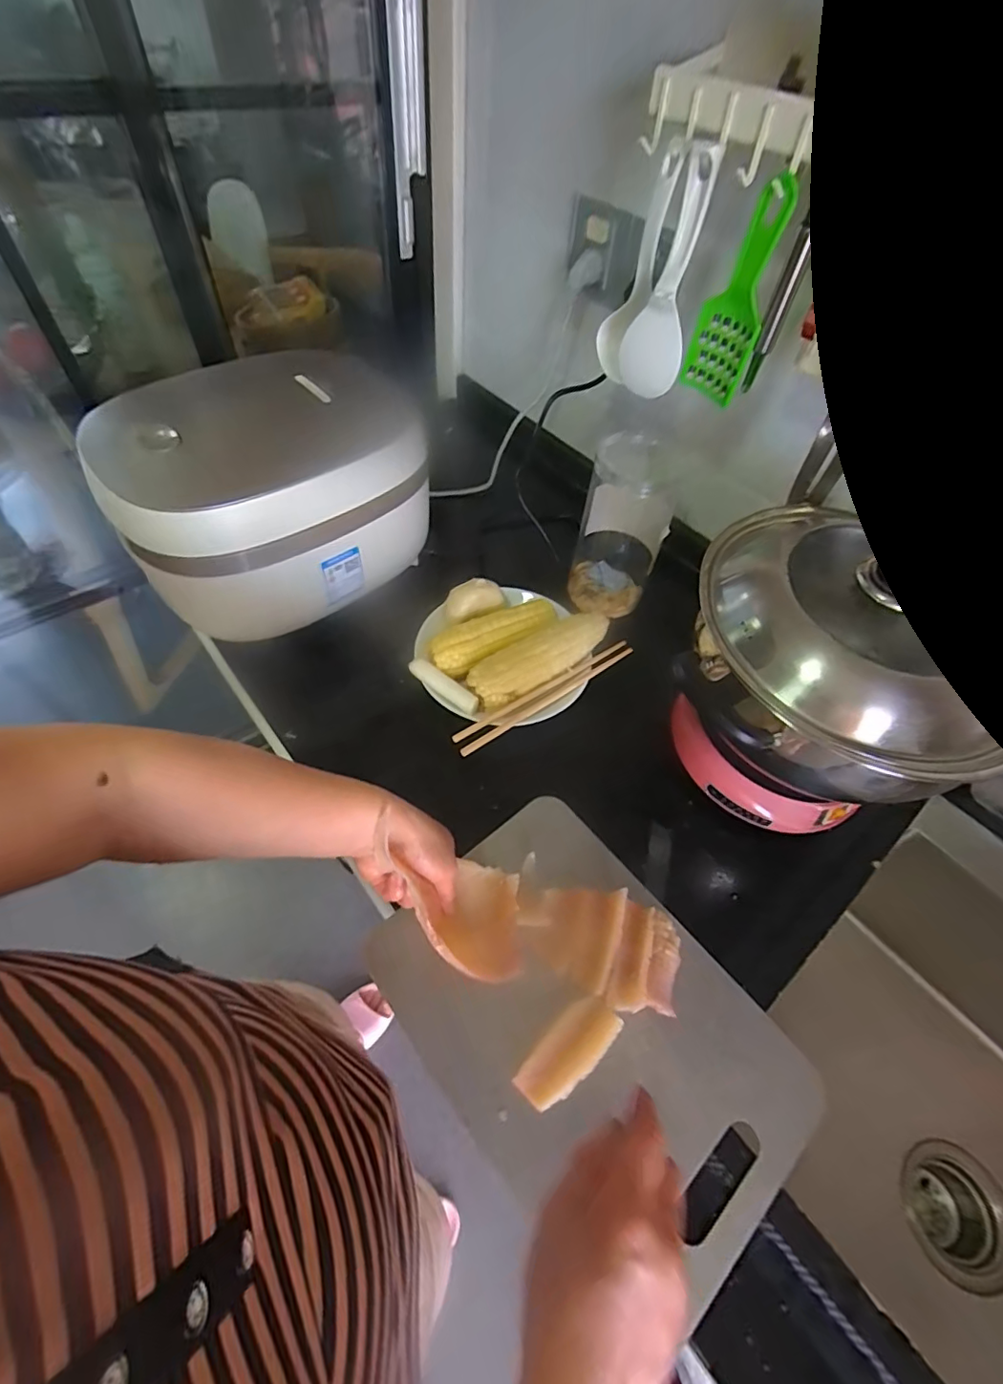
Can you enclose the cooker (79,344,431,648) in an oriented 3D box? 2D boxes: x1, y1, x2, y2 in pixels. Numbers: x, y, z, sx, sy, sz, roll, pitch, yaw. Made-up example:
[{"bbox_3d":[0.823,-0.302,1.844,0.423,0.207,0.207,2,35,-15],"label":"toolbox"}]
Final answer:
[{"bbox_3d":[-0.258,-0.212,0.603,0.288,0.179,0.237,-33,63,-25],"label":"cooker"}]

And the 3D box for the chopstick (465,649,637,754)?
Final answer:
[{"bbox_3d":[0.053,0.007,0.574,0.225,0.013,0.009,-29,61,-23],"label":"chopstick"}]

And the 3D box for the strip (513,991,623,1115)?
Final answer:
[{"bbox_3d":[0.053,0.281,0.423,0.088,0.015,0.039,-36,64,-26],"label":"strip"}]

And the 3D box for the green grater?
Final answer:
[{"bbox_3d":[0.210,-0.346,0.483,0.014,0.161,0.062,-26,61,-22],"label":"green grater"}]

